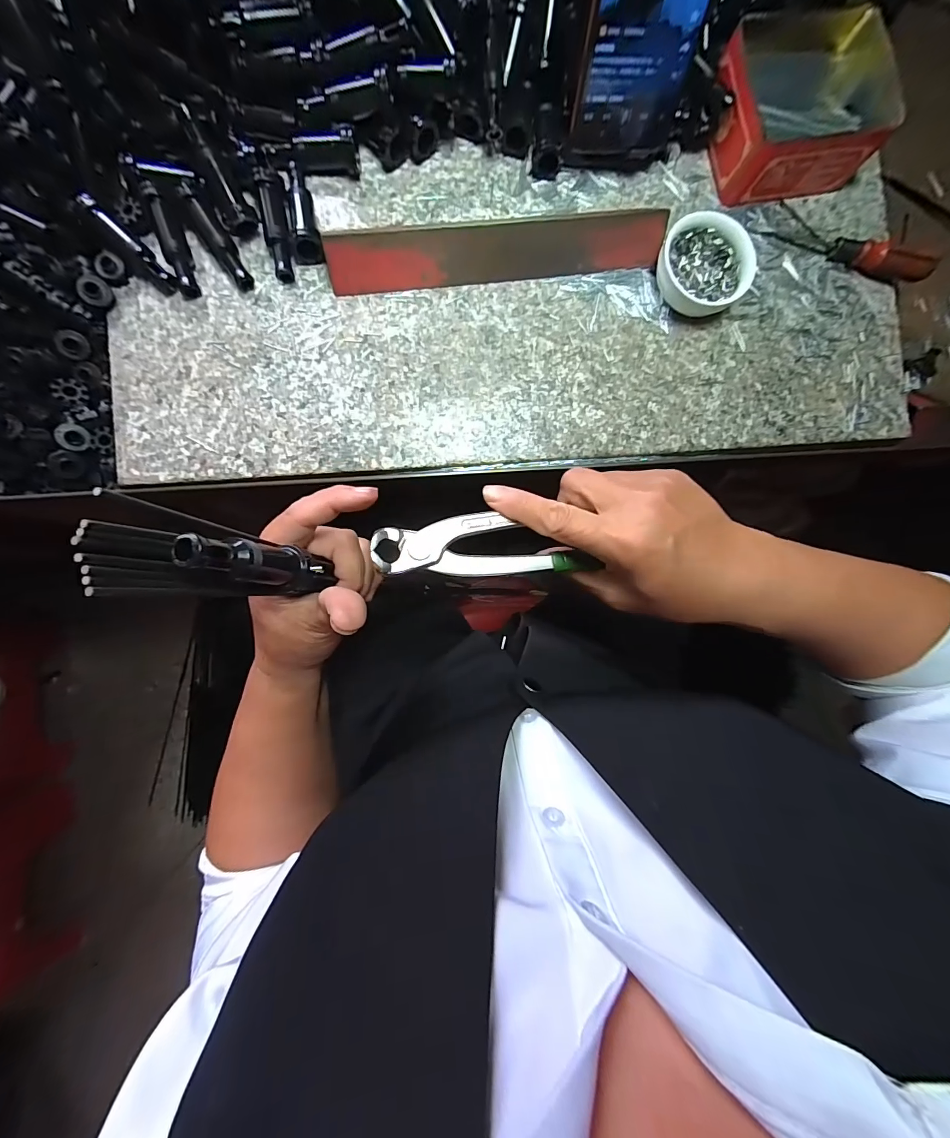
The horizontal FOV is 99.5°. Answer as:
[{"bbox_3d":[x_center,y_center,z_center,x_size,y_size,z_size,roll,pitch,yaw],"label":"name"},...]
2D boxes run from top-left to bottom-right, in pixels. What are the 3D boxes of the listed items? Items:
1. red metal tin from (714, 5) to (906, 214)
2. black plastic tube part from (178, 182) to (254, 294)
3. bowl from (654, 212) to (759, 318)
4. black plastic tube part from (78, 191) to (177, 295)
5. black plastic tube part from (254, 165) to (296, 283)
[{"bbox_3d":[0.256,-0.365,0.321,0.134,0.046,0.107,-15,89,-5],"label":"red metal tin"},{"bbox_3d":[-0.183,-0.234,0.285,0.016,0.021,0.065,-33,91,-5],"label":"black plastic tube part"},{"bbox_3d":[0.178,-0.236,0.317,0.070,0.028,0.062,32,86,-3],"label":"bowl"},{"bbox_3d":[-0.240,-0.225,0.279,0.013,0.010,0.071,-44,106,-5],"label":"black plastic tube part"},{"bbox_3d":[-0.142,-0.247,0.290,0.018,0.019,0.067,-9,89,-5],"label":"black plastic tube part"}]

